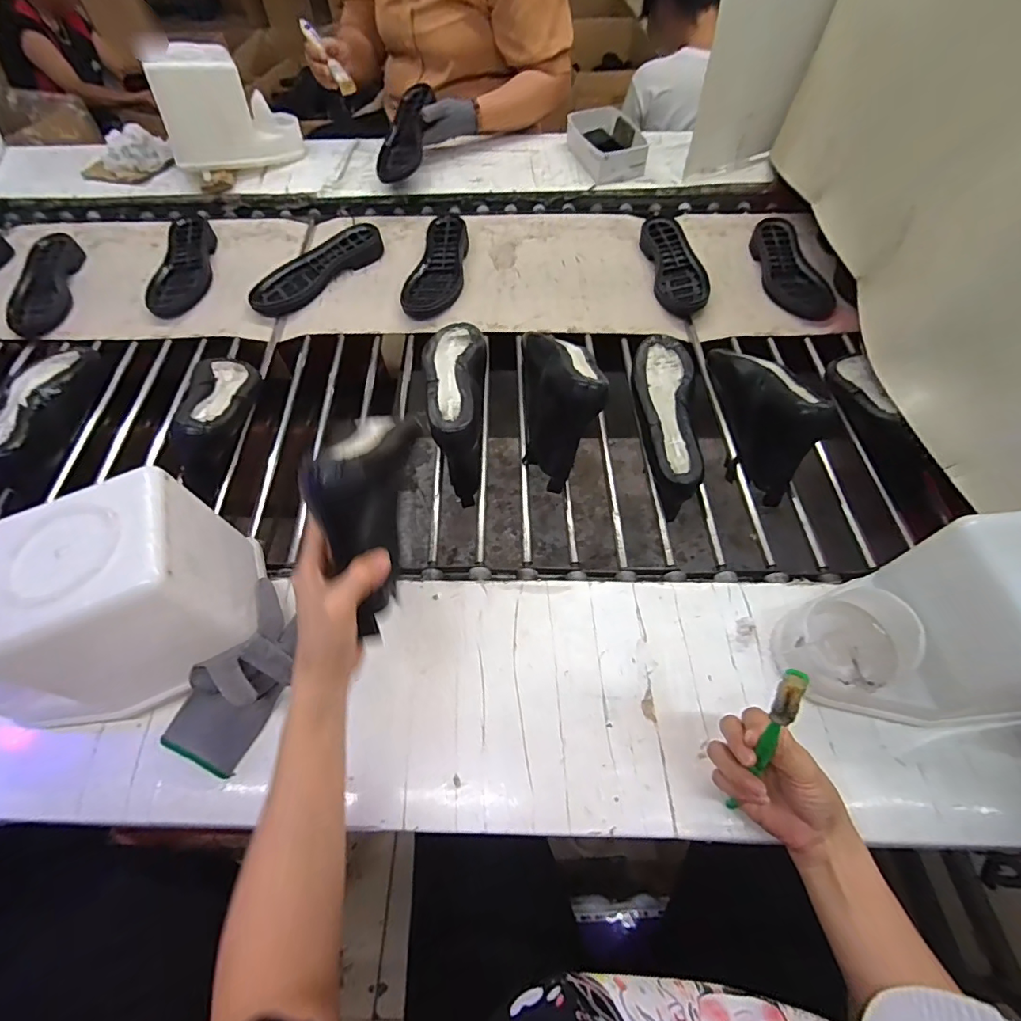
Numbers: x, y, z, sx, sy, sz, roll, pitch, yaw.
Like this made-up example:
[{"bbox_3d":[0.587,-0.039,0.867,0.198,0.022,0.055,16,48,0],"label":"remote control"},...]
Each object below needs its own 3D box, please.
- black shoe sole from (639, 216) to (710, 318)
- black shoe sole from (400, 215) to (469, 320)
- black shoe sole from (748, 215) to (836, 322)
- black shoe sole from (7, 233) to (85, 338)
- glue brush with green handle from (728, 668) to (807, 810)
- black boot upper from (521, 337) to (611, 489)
[{"bbox_3d":[0.288,-0.432,0.850,0.090,0.034,0.236,-3,59,-1],"label":"black shoe sole"},{"bbox_3d":[-0.123,-0.429,0.852,0.092,0.040,0.240,10,60,7],"label":"black shoe sole"},{"bbox_3d":[0.477,-0.416,0.838,0.092,0.044,0.236,-6,59,-2],"label":"black shoe sole"},{"bbox_3d":[-0.816,-0.402,0.856,0.087,0.030,0.273,-15,60,-8],"label":"black shoe sole"},{"bbox_3d":[0.186,0.184,0.366,0.016,0.172,0.025,4,32,3],"label":"glue brush with green handle"},{"bbox_3d":[0.065,-0.154,0.630,0.093,0.111,0.237,0,59,1],"label":"black boot upper"}]

